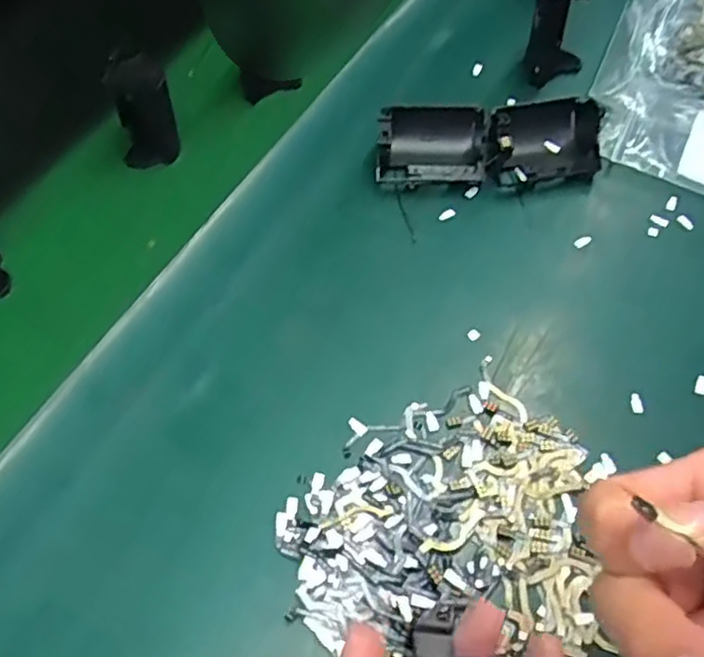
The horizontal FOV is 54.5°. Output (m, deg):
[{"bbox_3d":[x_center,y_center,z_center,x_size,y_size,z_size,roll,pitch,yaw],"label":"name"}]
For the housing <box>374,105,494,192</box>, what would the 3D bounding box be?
[{"bbox_3d":[0.052,-0.123,0.451,0.071,0.038,0.048,-3,60,-1],"label":"housing"}]

